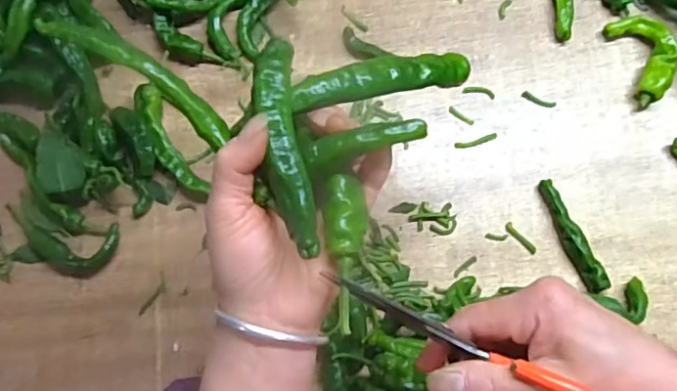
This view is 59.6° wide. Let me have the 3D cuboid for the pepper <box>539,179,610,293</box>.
[{"bbox_3d":[0.205,0.036,0.523,0.021,0.016,0.105,-27,77,-5],"label":"pepper"}]

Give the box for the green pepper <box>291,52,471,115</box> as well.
[{"bbox_3d":[0.031,-0.070,0.351,0.129,0.014,0.020,-16,75,-30],"label":"green pepper"}]

